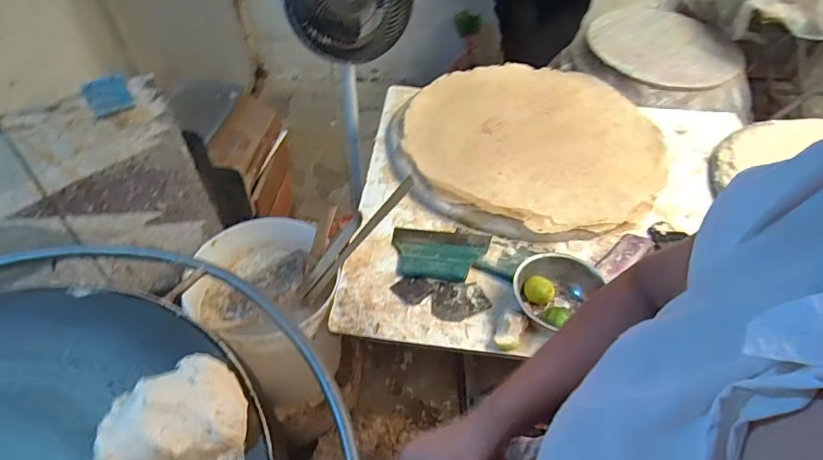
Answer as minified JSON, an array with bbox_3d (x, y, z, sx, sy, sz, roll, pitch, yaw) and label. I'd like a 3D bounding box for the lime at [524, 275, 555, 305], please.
[{"bbox_3d":[0.231,0.109,0.858,0.054,0.038,0.051,13,50,11],"label":"lime"}]

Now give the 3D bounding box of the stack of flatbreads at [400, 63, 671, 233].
[{"bbox_3d":[0.300,-0.234,1.152,0.603,0.054,0.610,26,54,20],"label":"stack of flatbreads"}]

